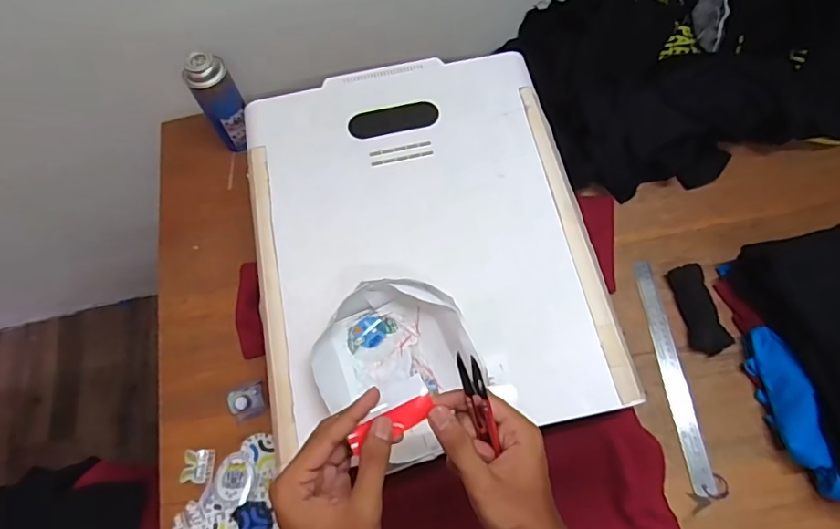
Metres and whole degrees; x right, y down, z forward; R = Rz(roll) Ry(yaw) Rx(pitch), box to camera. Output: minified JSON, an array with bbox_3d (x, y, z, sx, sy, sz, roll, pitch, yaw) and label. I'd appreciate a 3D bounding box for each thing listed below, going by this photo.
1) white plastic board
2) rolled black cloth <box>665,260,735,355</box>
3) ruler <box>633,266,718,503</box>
[{"bbox_3d":[-0.005,-0.047,0.635,0.394,0.023,0.493,-11,67,-2],"label":"white plastic board"},{"bbox_3d":[0.394,0.061,0.729,0.046,0.026,0.128,-8,67,-1],"label":"rolled black cloth"},{"bbox_3d":[0.349,0.145,0.713,0.031,0.007,0.318,-9,67,6],"label":"ruler"}]

